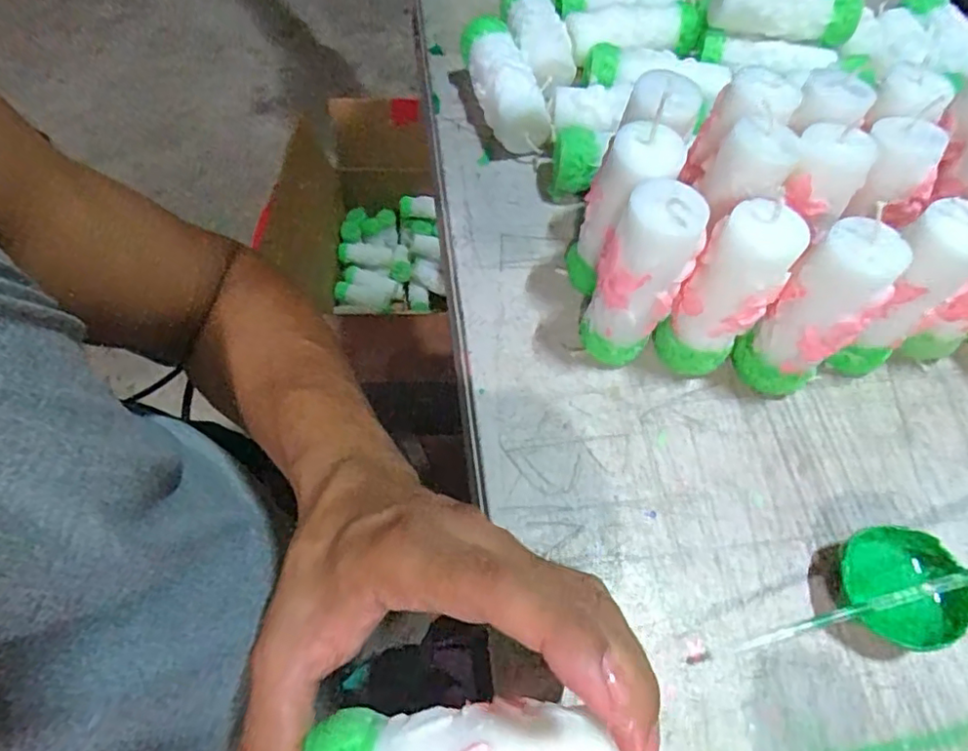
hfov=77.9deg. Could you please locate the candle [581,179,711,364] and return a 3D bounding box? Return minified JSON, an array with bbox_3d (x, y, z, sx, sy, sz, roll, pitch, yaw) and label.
[{"bbox_3d":[0.079,-0.048,0.315,0.044,0.109,0.041,21,61,7],"label":"candle"}]

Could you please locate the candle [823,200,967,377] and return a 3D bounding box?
[{"bbox_3d":[0.221,-0.040,0.322,0.039,0.109,0.032,5,61,-1],"label":"candle"}]

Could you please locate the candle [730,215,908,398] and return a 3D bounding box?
[{"bbox_3d":[0.170,-0.028,0.311,0.034,0.108,0.039,-27,66,-18],"label":"candle"}]

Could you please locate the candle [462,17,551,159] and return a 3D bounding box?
[{"bbox_3d":[0.013,-0.207,0.438,0.038,0.044,0.109,-10,62,-10],"label":"candle"}]

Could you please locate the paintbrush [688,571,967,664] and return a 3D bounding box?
[{"bbox_3d":[0.189,0.102,0.273,0.194,0.012,0.006,-17,63,2],"label":"paintbrush"}]

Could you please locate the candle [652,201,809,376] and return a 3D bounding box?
[{"bbox_3d":[0.124,-0.039,0.313,0.040,0.107,0.034,37,65,15],"label":"candle"}]

